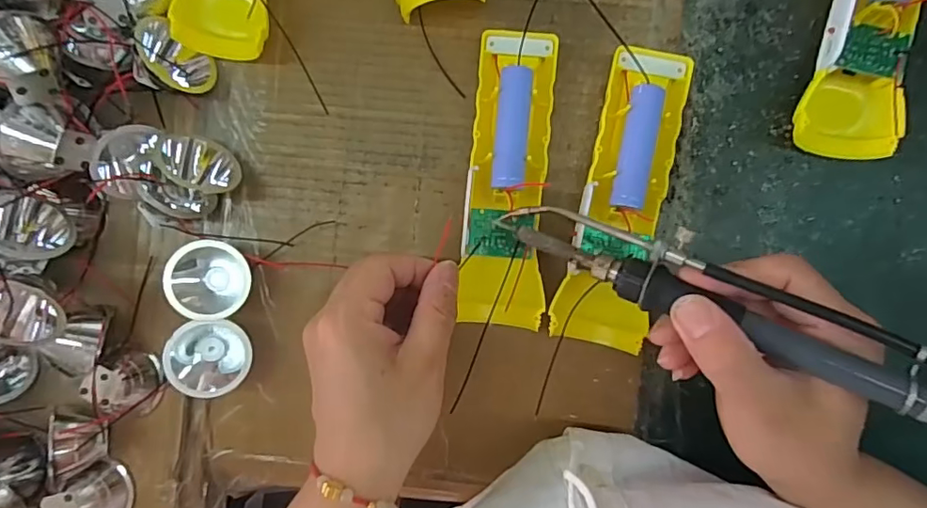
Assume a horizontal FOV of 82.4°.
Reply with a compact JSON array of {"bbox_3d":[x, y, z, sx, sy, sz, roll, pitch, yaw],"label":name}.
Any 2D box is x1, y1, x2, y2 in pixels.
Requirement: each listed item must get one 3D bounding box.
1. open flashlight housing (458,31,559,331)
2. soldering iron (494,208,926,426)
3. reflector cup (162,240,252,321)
[{"bbox_3d":[0.024,-0.040,0.291,0.043,0.033,0.157,3,97,3],"label":"open flashlight housing"},{"bbox_3d":[0.109,0.019,0.222,0.205,0.021,0.032,27,98,22],"label":"soldering iron"},{"bbox_3d":[-0.143,0.014,0.303,0.043,0.033,0.042,-1,89,-14],"label":"reflector cup"}]

